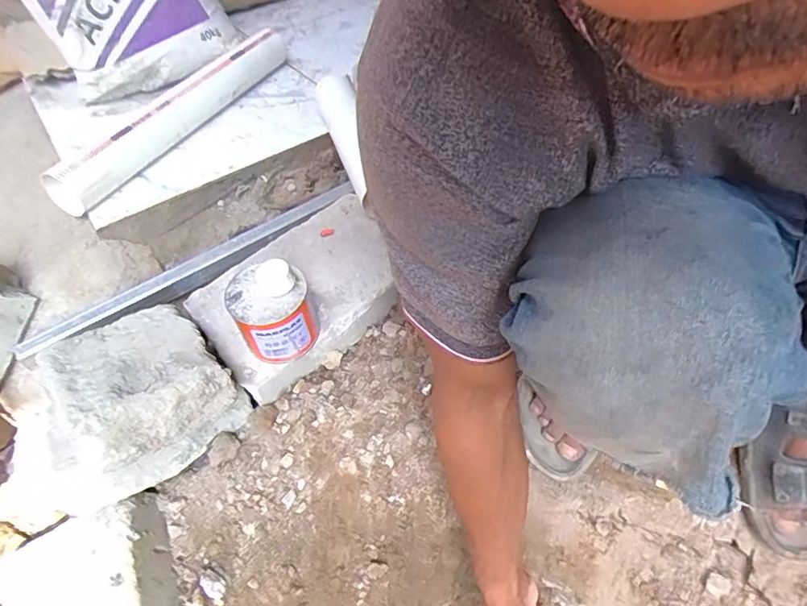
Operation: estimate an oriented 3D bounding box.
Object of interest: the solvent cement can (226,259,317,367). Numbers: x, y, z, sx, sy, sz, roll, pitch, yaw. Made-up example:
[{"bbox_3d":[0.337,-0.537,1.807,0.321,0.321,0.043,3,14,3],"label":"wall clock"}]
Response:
[{"bbox_3d":[-0.167,0.008,0.647,0.093,0.113,0.092,-2,48,2],"label":"solvent cement can"}]

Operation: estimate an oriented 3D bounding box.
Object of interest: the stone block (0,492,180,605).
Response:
[{"bbox_3d":[-0.358,0.332,0.562,0.187,0.073,0.200,-20,50,-14],"label":"stone block"}]

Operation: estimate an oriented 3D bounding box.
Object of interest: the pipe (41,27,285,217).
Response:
[{"bbox_3d":[-0.423,-0.381,0.988,0.077,0.087,0.664,16,51,18],"label":"pipe"}]

